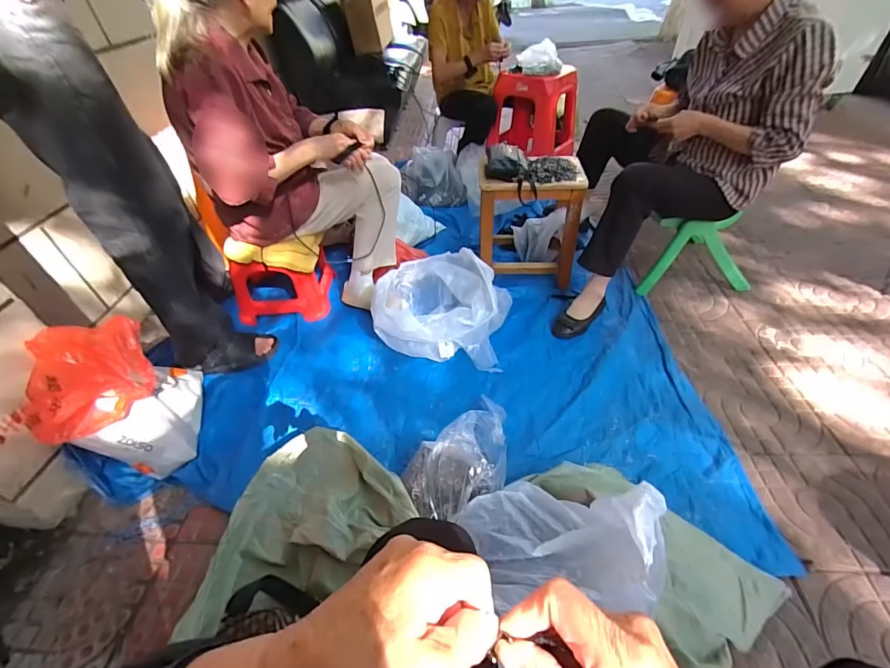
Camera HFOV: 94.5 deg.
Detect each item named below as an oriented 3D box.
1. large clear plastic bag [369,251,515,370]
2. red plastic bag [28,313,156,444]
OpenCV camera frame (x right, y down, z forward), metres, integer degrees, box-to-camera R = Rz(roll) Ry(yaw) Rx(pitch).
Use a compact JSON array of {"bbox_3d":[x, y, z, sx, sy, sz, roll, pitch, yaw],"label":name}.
[{"bbox_3d":[0.001,-0.101,1.322,0.390,0.180,0.374,6,43,12],"label":"large clear plastic bag"},{"bbox_3d":[-0.741,0.082,0.857,0.227,0.145,0.184,-30,49,-23],"label":"red plastic bag"}]

